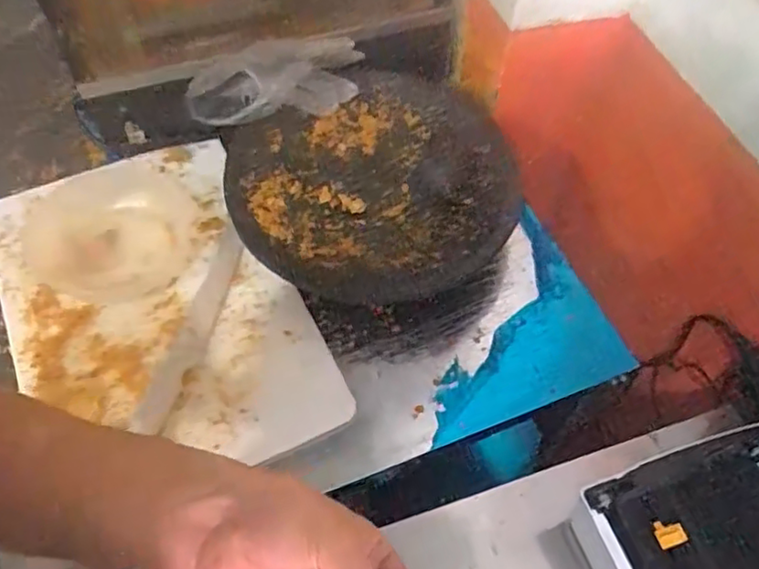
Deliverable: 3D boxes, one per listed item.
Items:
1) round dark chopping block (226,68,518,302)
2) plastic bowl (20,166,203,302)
[{"bbox_3d":[0.003,-0.122,0.761,0.353,0.047,0.300,-30,70,-15],"label":"round dark chopping block"},{"bbox_3d":[-0.325,-0.063,0.750,0.210,0.046,0.179,-14,58,-10],"label":"plastic bowl"}]

